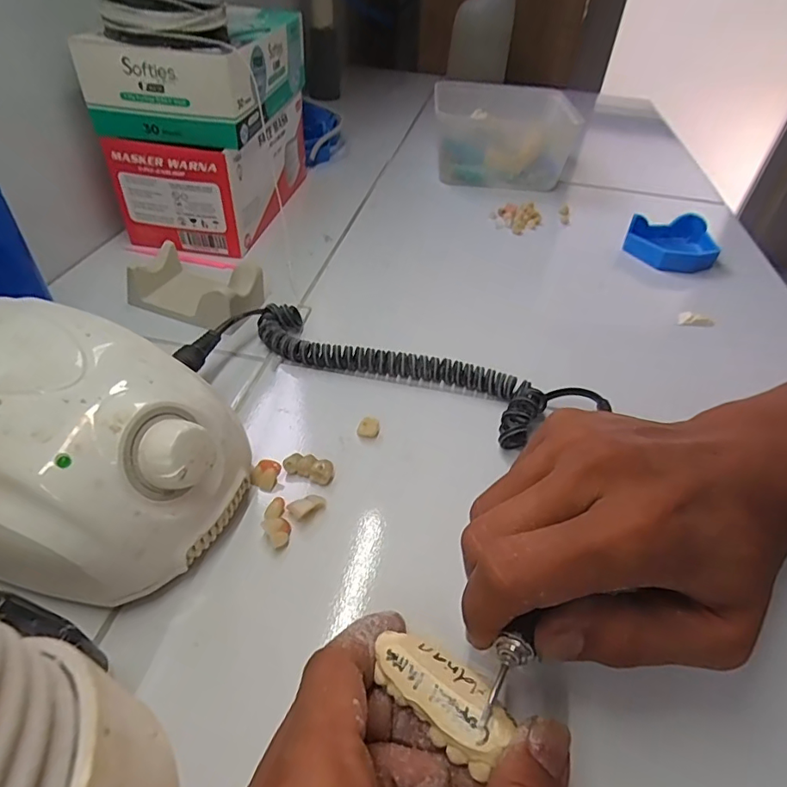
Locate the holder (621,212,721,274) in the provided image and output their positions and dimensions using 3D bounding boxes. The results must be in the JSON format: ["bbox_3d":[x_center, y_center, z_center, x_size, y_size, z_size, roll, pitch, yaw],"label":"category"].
[{"bbox_3d":[0.263,-0.145,0.479,0.078,0.023,0.084,21,46,17],"label":"holder"}]

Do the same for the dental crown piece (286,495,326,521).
[{"bbox_3d":[-0.044,0.056,0.254,0.018,0.008,0.010,-25,51,-28],"label":"dental crown piece"}]

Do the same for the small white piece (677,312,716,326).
[{"bbox_3d":[0.240,-0.058,0.401,0.026,0.013,0.005,14,44,10],"label":"small white piece"}]

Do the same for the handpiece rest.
[{"bbox_3d":[-0.142,-0.077,0.370,0.090,0.034,0.044,18,45,14],"label":"handpiece rest"}]

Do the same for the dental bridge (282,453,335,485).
[{"bbox_3d":[-0.045,0.039,0.270,0.026,0.006,0.013,18,45,14],"label":"dental bridge"}]

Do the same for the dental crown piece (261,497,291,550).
[{"bbox_3d":[-0.057,0.062,0.246,0.013,0.008,0.024,-14,46,-19],"label":"dental crown piece"}]

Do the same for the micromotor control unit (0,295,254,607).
[{"bbox_3d":[-0.143,0.028,0.221,0.130,0.084,0.101,16,44,12],"label":"micromotor control unit"}]

